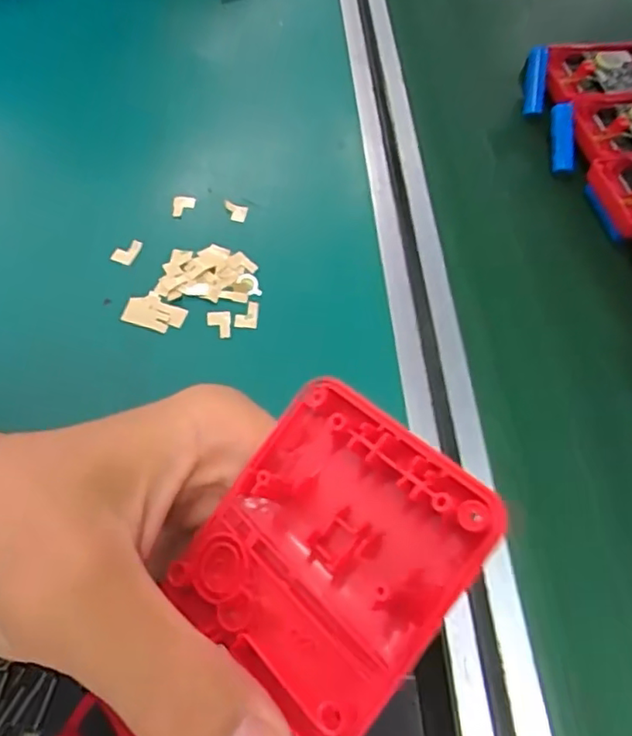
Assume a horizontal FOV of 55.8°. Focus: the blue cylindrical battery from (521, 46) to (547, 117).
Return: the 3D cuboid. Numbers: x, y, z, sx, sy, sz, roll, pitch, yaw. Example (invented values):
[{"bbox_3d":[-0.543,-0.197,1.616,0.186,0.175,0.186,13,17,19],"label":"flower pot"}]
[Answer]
[{"bbox_3d":[0.165,-0.216,0.449,0.015,0.012,0.048,6,91,0],"label":"blue cylindrical battery"}]

